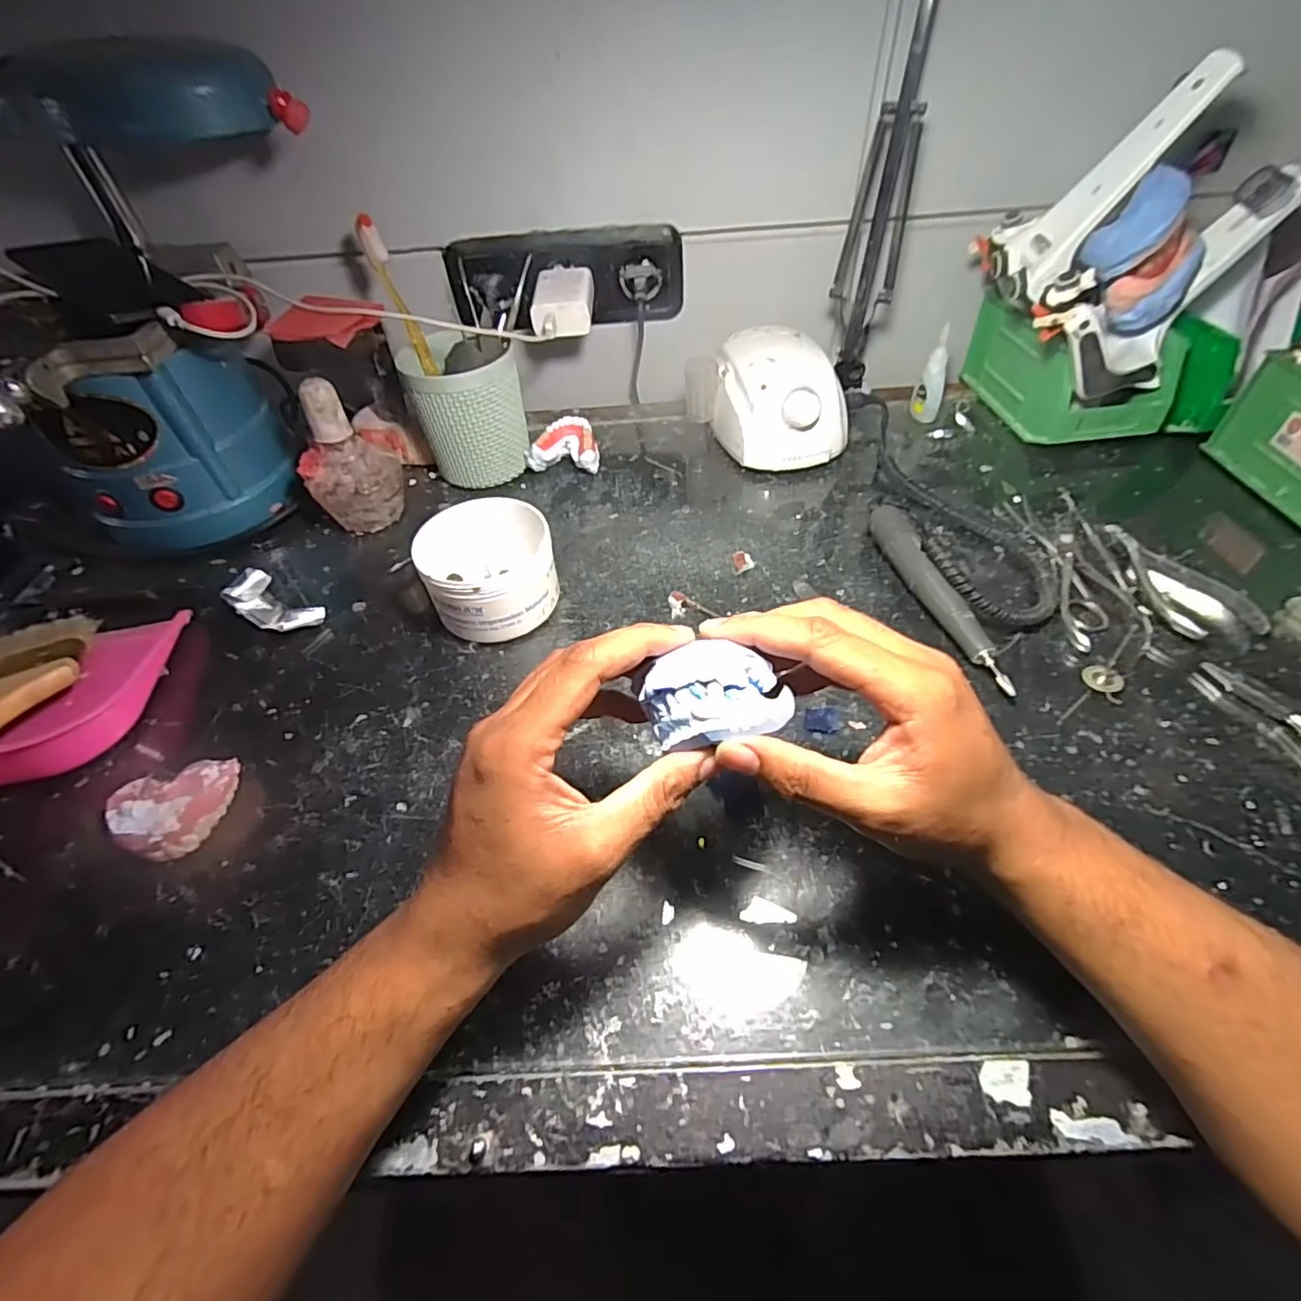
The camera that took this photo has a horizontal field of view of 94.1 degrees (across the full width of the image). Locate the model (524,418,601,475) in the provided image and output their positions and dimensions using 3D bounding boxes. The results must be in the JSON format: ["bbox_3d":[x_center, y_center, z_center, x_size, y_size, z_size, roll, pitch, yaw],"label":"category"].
[{"bbox_3d":[-0.082,-0.188,0.570,0.065,0.037,0.053,-8,49,-2],"label":"model"}]

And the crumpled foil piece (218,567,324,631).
[{"bbox_3d":[-0.283,-0.033,0.454,0.076,0.032,0.033,22,54,22],"label":"crumpled foil piece"}]

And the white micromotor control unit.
[{"bbox_3d":[0.114,-0.230,0.562,0.095,0.085,0.131,-16,49,-10],"label":"white micromotor control unit"}]

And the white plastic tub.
[{"bbox_3d":[-0.112,-0.056,0.431,0.089,0.069,0.077,-26,52,-17],"label":"white plastic tub"}]

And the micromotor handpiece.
[{"bbox_3d":[0.198,-0.040,0.422,0.022,0.031,0.169,-11,49,-6],"label":"micromotor handpiece"}]

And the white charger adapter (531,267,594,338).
[{"bbox_3d":[-0.080,-0.323,0.559,0.054,0.034,0.078,-3,49,1],"label":"white charger adapter"}]

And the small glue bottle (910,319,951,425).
[{"bbox_3d":[0.268,-0.259,0.573,0.026,0.080,0.019,15,52,17],"label":"small glue bottle"}]

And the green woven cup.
[{"bbox_3d":[-0.160,-0.211,0.544,0.093,0.113,0.088,-2,49,2],"label":"green woven cup"}]

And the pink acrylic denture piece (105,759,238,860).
[{"bbox_3d":[-0.271,0.090,0.343,0.061,0.025,0.055,-16,49,-10],"label":"pink acrylic denture piece"}]

